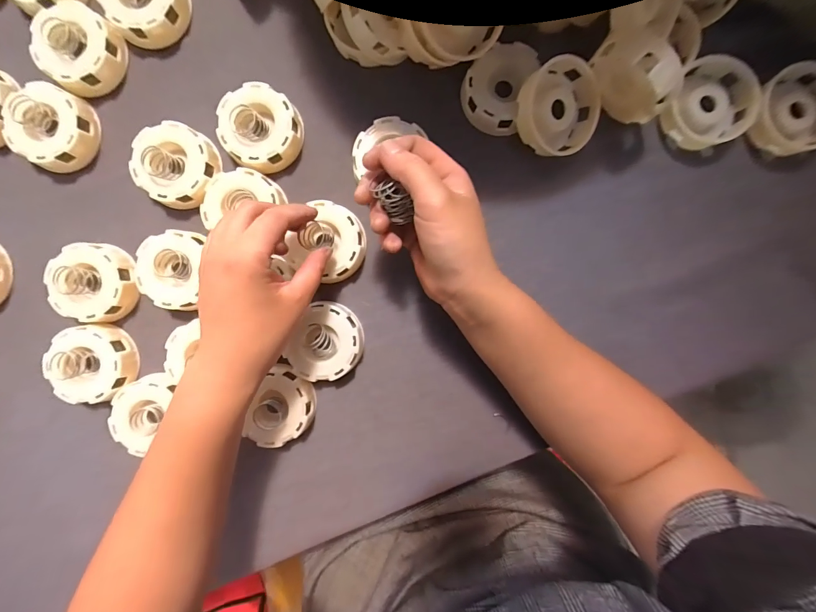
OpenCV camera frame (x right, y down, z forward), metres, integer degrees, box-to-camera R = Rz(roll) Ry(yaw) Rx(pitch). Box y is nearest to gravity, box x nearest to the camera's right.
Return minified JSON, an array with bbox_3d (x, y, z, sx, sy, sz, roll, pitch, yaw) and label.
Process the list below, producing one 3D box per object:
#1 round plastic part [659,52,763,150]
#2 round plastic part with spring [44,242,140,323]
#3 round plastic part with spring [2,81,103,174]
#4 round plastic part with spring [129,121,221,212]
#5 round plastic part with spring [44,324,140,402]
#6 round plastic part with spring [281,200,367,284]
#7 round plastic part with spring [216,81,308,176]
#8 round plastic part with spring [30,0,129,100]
[{"bbox_3d":[0.254,-0.167,0.291,0.062,0.015,0.072,29,92,-2],"label":"round plastic part"},{"bbox_3d":[-0.266,-0.020,0.298,0.066,0.024,0.064,0,93,0],"label":"round plastic part with spring"},{"bbox_3d":[-0.302,-0.150,0.294,0.064,0.021,0.064,0,93,0],"label":"round plastic part with spring"},{"bbox_3d":[-0.194,-0.118,0.295,0.066,0.026,0.063,0,93,0],"label":"round plastic part with spring"},{"bbox_3d":[-0.269,0.049,0.300,0.063,0.023,0.065,0,93,0],"label":"round plastic part with spring"},{"bbox_3d":[-0.066,-0.053,0.293,0.061,0.017,0.061,0,93,0],"label":"round plastic part with spring"},{"bbox_3d":[-0.124,-0.148,0.294,0.065,0.027,0.063,0,93,0],"label":"round plastic part with spring"},{"bbox_3d":[-0.274,-0.215,0.288,0.061,0.019,0.062,0,93,0],"label":"round plastic part with spring"}]

